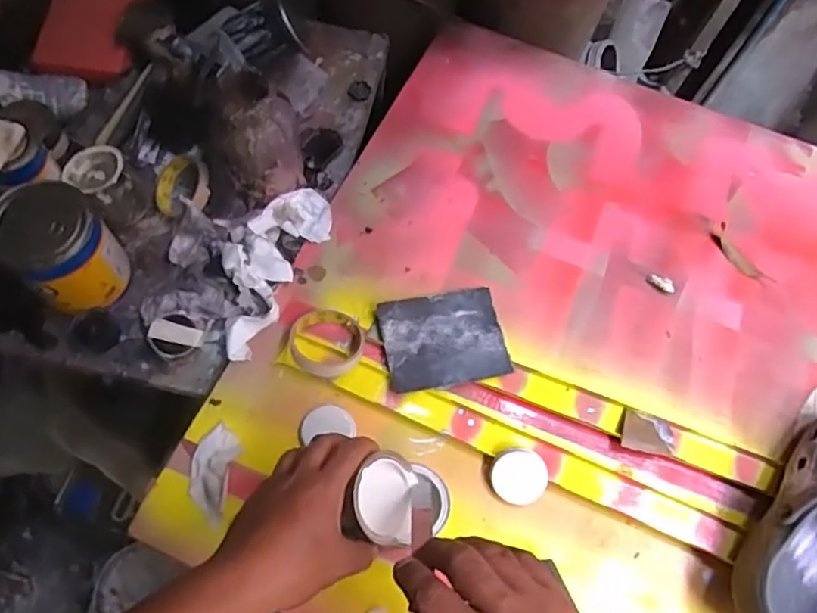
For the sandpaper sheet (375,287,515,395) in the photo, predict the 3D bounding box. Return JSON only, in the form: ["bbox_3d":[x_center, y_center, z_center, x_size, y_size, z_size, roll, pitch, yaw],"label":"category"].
[{"bbox_3d":[0.041,0.037,0.698,0.140,0.009,0.112,-9,62,-9],"label":"sandpaper sheet"}]

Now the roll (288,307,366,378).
[{"bbox_3d":[-0.092,0.041,0.679,0.082,0.026,0.080,1,65,-3],"label":"roll"}]

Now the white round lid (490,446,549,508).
[{"bbox_3d":[0.119,0.182,0.636,0.060,0.011,0.058,10,87,-2],"label":"white round lid"}]

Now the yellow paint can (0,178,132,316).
[{"bbox_3d":[-0.383,-0.058,0.666,0.098,0.130,0.099,1,65,-3],"label":"yellow paint can"}]

